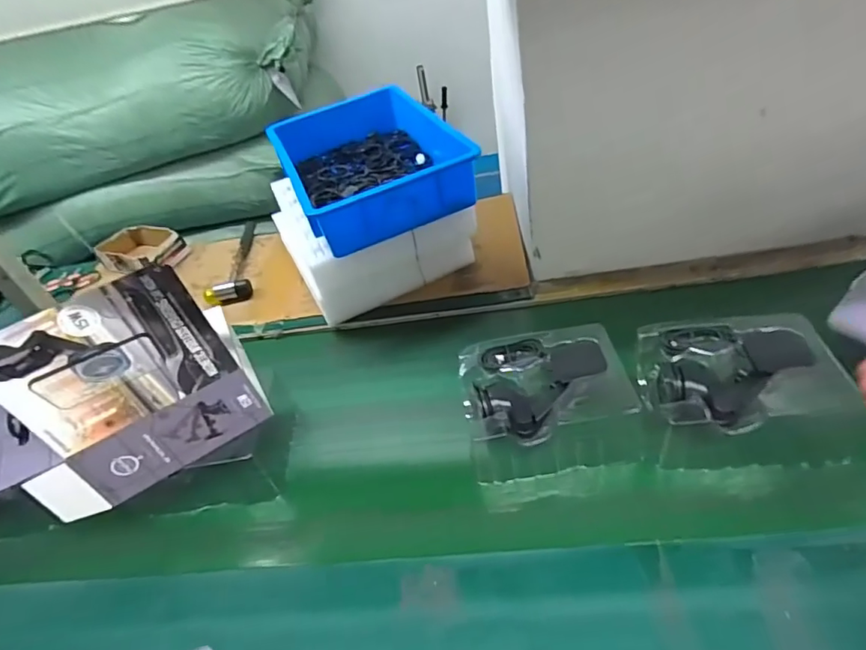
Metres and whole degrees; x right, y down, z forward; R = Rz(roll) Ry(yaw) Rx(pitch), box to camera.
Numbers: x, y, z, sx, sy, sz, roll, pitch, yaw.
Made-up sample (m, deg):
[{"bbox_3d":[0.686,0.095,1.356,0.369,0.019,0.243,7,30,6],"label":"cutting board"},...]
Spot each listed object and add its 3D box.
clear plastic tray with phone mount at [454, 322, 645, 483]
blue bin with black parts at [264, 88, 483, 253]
[{"bbox_3d":[0.136,0.086,0.631,0.188,0.093,0.155,-7,38,0],"label":"clear plastic tray with phone mount"},{"bbox_3d":[-0.119,-0.291,0.912,0.277,0.097,0.431,-18,40,-14],"label":"blue bin with black parts"}]

